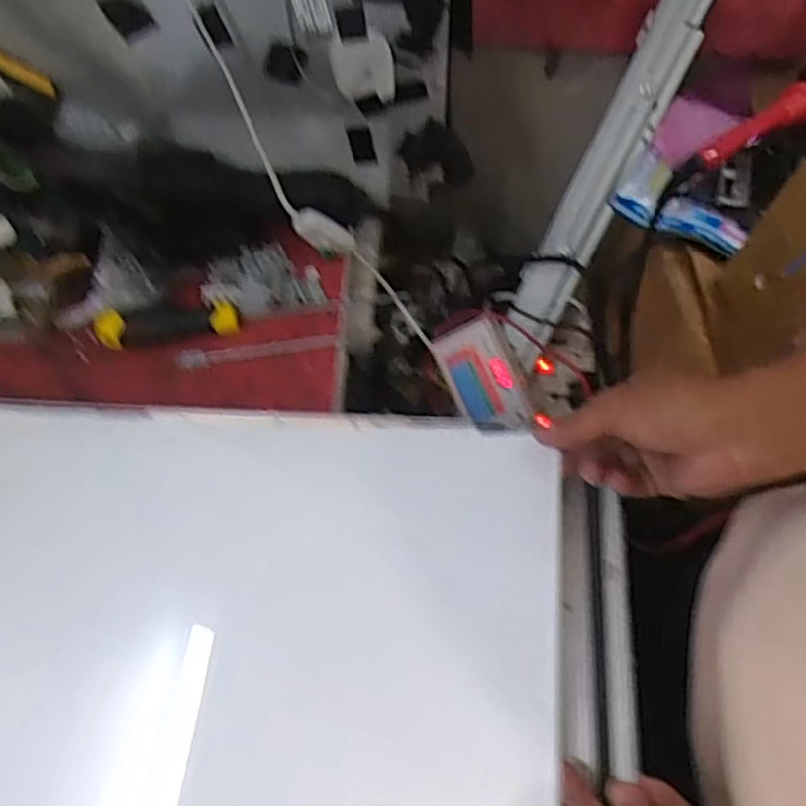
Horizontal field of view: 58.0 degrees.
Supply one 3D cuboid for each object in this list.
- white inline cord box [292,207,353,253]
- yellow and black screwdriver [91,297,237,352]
[{"bbox_3d":[-0.061,-0.134,0.572,0.020,0.061,0.017,-26,58,37],"label":"white inline cord box"},{"bbox_3d":[-0.181,-0.062,0.557,0.103,0.020,0.027,-10,65,-3],"label":"yellow and black screwdriver"}]

